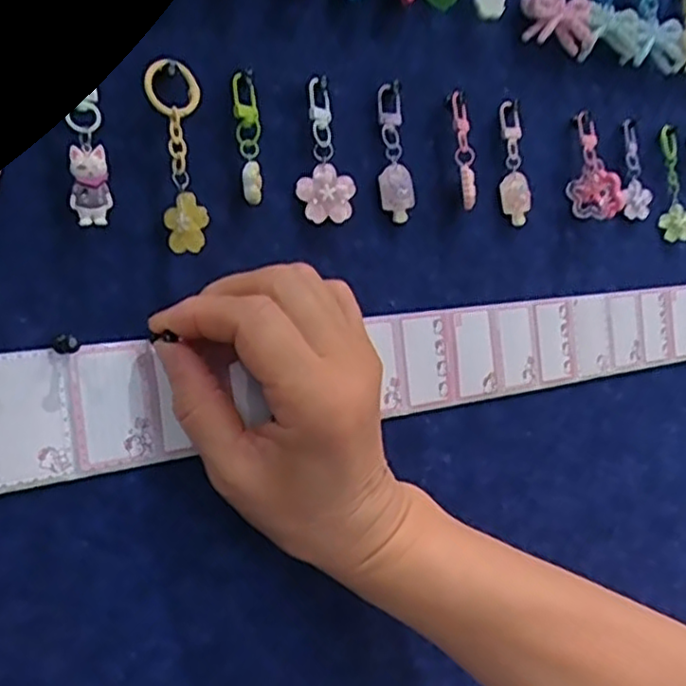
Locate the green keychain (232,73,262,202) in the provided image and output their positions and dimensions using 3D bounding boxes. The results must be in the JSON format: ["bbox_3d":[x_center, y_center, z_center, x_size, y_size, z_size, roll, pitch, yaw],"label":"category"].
[{"bbox_3d":[-0.042,-0.091,0.311,0.010,0.055,0.011,-6,-1,-10],"label":"green keychain"}]

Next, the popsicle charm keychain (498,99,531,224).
[{"bbox_3d":[0.097,-0.102,0.401,0.015,0.066,0.008,-6,-1,31],"label":"popsicle charm keychain"}]

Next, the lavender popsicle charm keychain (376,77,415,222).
[{"bbox_3d":[0.025,-0.097,0.356,0.016,0.066,0.010,-6,-1,13],"label":"lavender popsicle charm keychain"}]

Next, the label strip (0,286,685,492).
[{"bbox_3d":[0.154,-0.006,0.432,0.799,0.059,0.010,-6,0,-29],"label":"label strip"}]

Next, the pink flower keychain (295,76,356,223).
[{"bbox_3d":[-0.010,-0.091,0.334,0.024,0.065,0.014,-5,-1,-39],"label":"pink flower keychain"}]

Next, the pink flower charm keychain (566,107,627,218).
[{"bbox_3d":[0.153,-0.109,0.427,0.030,0.062,0.017,-6,-1,33],"label":"pink flower charm keychain"}]

